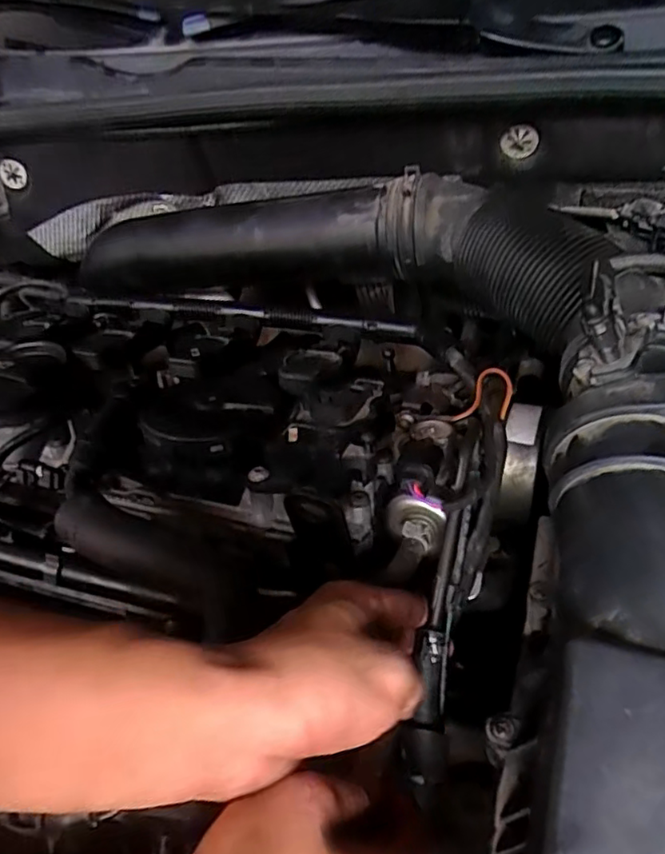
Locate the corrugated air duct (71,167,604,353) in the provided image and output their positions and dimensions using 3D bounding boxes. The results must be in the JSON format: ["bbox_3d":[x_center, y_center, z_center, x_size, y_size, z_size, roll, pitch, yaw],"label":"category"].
[{"bbox_3d":[-0.036,-0.155,0.520,0.481,0.118,0.081,18,52,22],"label":"corrugated air duct"}]

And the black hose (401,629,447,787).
[{"bbox_3d":[0.049,0.144,0.315,0.020,0.019,0.071,4,62,11],"label":"black hose"}]

